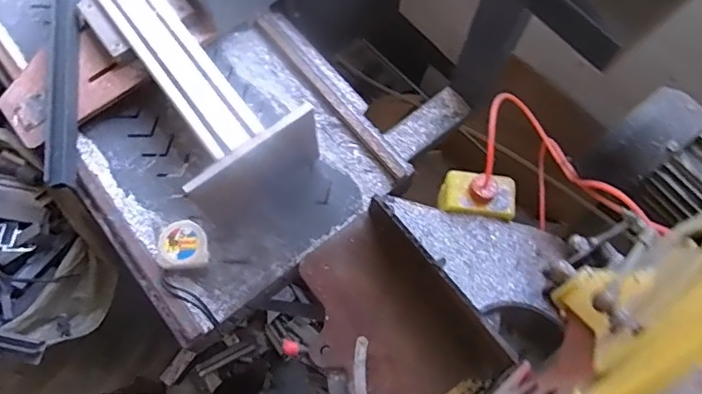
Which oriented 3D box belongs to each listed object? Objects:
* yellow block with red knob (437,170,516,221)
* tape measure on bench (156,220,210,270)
[{"bbox_3d":[0.185,-0.003,0.758,0.107,0.053,0.065,11,71,4],"label":"yellow block with red knob"},{"bbox_3d":[-0.234,0.070,0.727,0.070,0.038,0.067,-9,71,-3],"label":"tape measure on bench"}]

